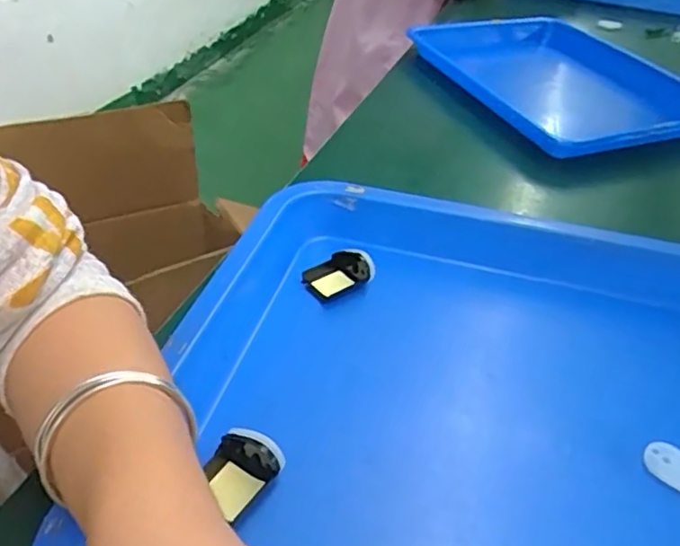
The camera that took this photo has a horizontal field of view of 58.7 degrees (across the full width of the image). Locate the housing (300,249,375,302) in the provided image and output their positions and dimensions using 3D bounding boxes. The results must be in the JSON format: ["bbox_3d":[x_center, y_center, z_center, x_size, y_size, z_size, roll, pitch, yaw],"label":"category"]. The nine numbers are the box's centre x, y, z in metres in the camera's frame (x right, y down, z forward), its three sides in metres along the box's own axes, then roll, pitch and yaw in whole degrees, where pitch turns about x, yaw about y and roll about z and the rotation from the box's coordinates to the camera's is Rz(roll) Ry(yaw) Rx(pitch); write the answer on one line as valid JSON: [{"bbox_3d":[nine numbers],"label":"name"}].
[{"bbox_3d":[-0.002,0.001,0.420,0.043,0.029,0.029,-13,43,-17],"label":"housing"}]

